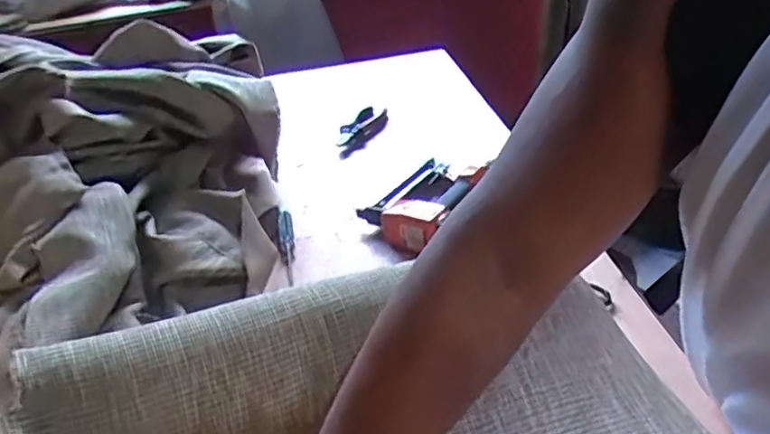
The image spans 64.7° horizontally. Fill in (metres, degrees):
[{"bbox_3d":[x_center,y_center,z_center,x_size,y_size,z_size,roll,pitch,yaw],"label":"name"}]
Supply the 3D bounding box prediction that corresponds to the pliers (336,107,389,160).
[{"bbox_3d":[-0.049,-0.167,1.165,0.060,0.029,0.177,15,41,27],"label":"pliers"}]

